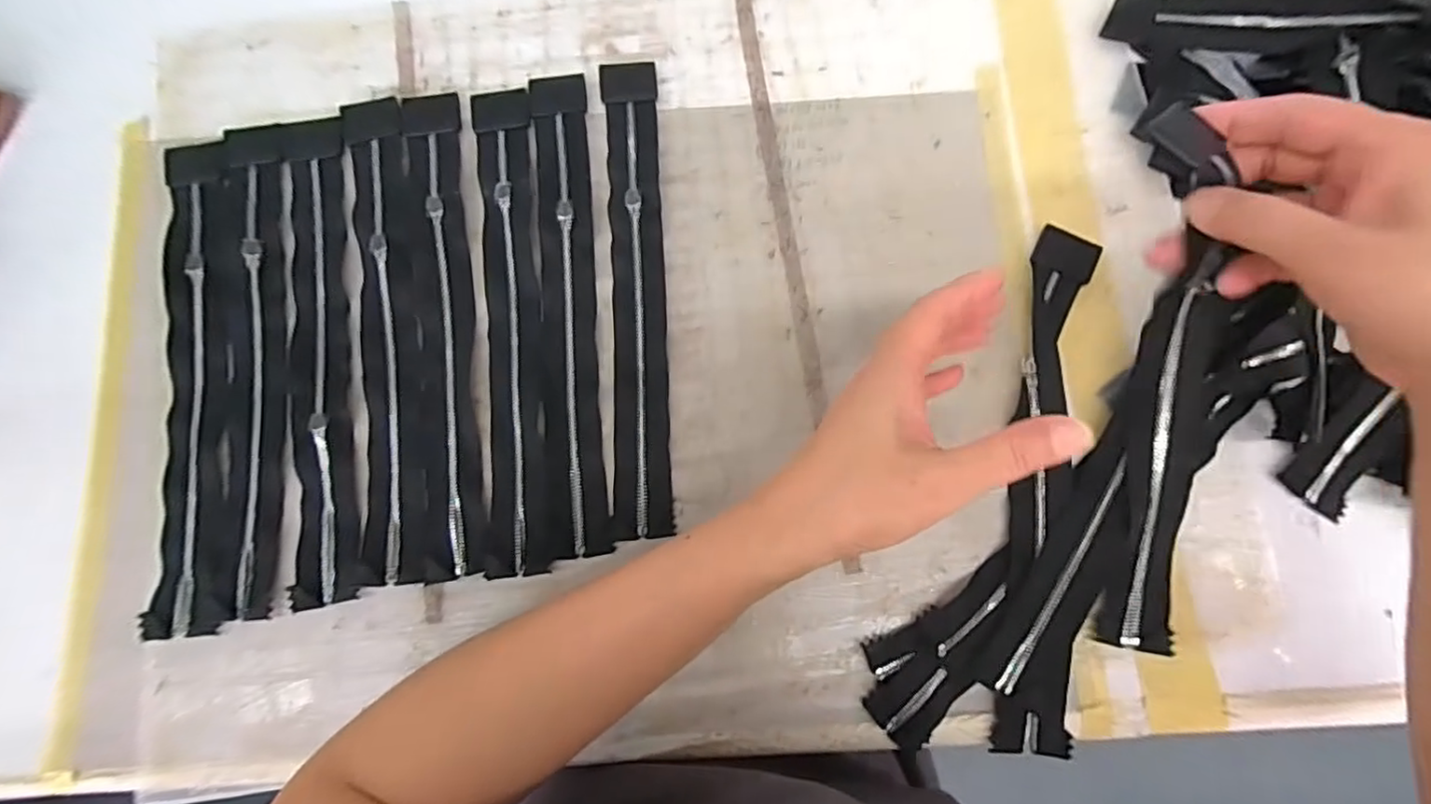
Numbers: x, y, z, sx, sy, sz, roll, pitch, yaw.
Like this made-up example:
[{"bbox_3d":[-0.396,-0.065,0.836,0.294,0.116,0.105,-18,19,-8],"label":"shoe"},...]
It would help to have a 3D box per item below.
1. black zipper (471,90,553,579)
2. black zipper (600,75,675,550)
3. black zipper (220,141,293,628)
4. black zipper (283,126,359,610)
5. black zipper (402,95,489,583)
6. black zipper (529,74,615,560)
[{"bbox_3d":[-0.120,-0.051,0.366,0.033,0.010,0.290,-6,82,0],"label":"black zipper"},{"bbox_3d":[-0.047,-0.069,0.373,0.033,0.005,0.289,-4,82,1],"label":"black zipper"},{"bbox_3d":[-0.269,-0.026,0.367,0.038,0.008,0.286,-7,82,0],"label":"black zipper"},{"bbox_3d":[-0.229,-0.031,0.366,0.035,0.009,0.281,-8,82,0],"label":"black zipper"},{"bbox_3d":[-0.159,-0.048,0.368,0.036,0.009,0.290,-7,82,0],"label":"black zipper"},{"bbox_3d":[-0.087,-0.060,0.370,0.033,0.007,0.289,-6,82,0],"label":"black zipper"}]

